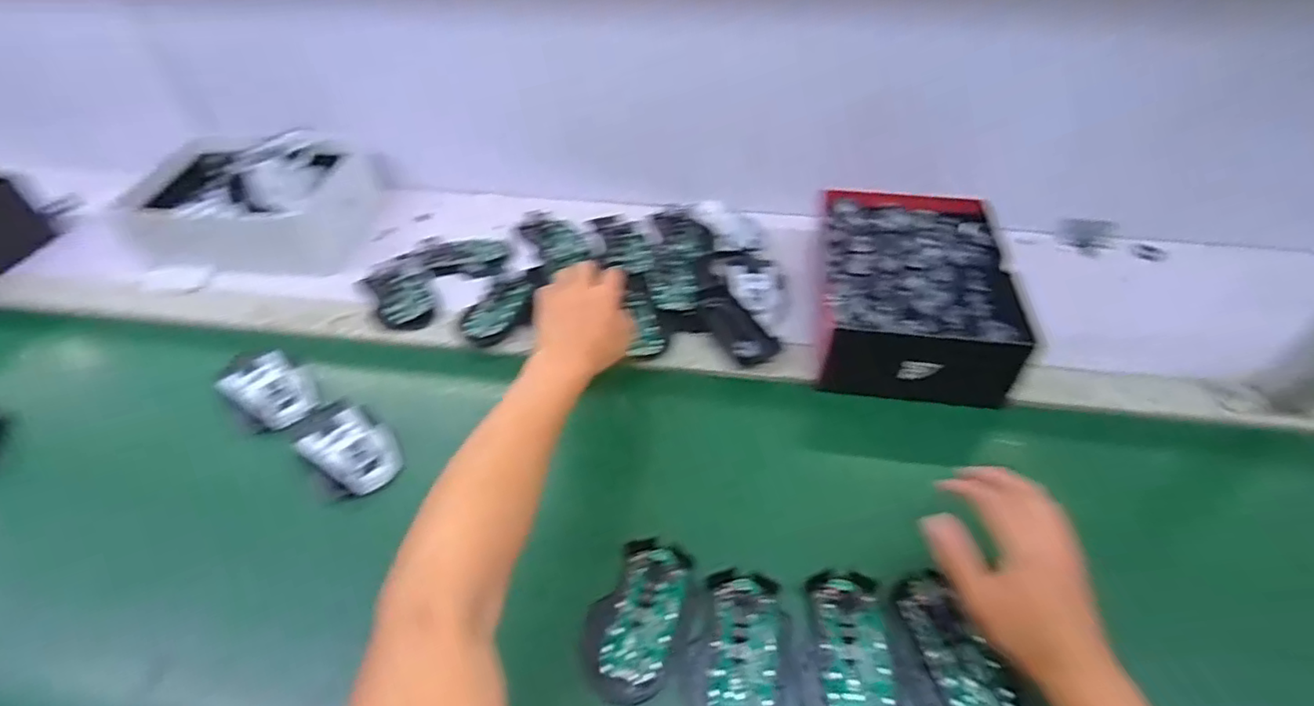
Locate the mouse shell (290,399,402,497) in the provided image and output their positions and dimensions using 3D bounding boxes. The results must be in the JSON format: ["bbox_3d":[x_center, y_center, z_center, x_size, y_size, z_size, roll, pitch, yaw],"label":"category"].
[{"bbox_3d":[-0.282,0.085,0.563,0.089,0.036,0.075,28,54,25],"label":"mouse shell"}]

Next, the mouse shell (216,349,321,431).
[{"bbox_3d":[-0.384,0.034,0.614,0.071,0.034,0.080,-35,55,-27],"label":"mouse shell"}]

